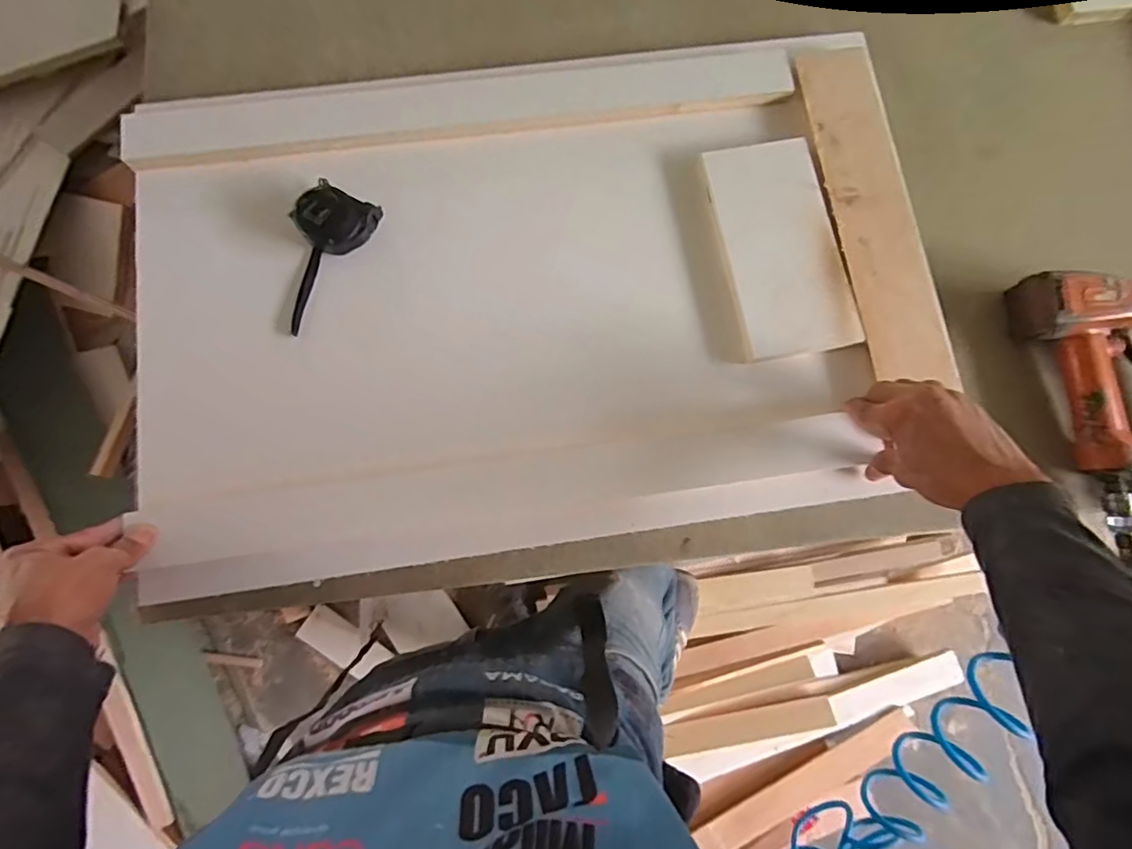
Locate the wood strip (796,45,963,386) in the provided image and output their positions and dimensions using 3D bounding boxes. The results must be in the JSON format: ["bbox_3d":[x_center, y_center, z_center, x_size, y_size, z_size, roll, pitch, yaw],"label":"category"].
[{"bbox_3d":[0.311,-0.211,0.553,0.090,0.014,0.342,-8,82,-8],"label":"wood strip"}]

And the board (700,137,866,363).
[{"bbox_3d":[0.210,-0.175,0.552,0.113,0.017,0.219,-11,80,-3],"label":"board"}]

